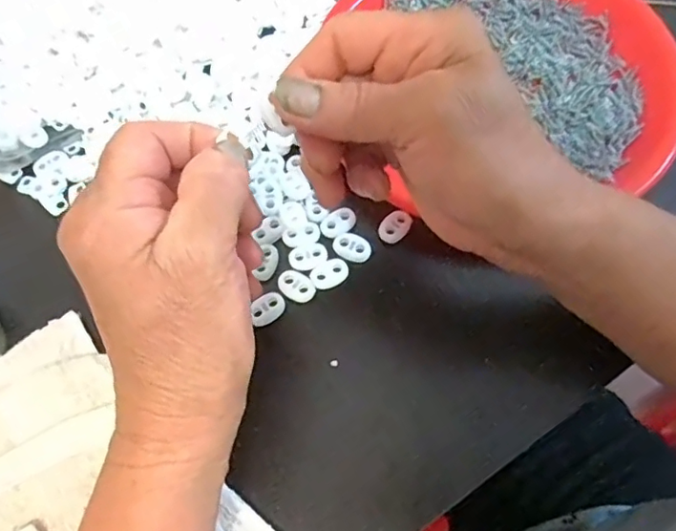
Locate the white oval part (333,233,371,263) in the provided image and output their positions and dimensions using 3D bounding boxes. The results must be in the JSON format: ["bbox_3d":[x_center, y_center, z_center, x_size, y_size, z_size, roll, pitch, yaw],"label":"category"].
[{"bbox_3d":[0.009,-0.010,0.326,0.023,0.004,0.016,16,68,9],"label":"white oval part"}]

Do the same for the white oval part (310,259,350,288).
[{"bbox_3d":[-0.005,0.004,0.319,0.022,0.004,0.015,-30,68,-11],"label":"white oval part"}]

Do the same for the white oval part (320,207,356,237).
[{"bbox_3d":[0.000,-0.026,0.331,0.022,0.004,0.015,-27,68,-10],"label":"white oval part"}]

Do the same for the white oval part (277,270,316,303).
[{"bbox_3d":[-0.024,0.011,0.317,0.023,0.004,0.016,28,70,14],"label":"white oval part"}]

